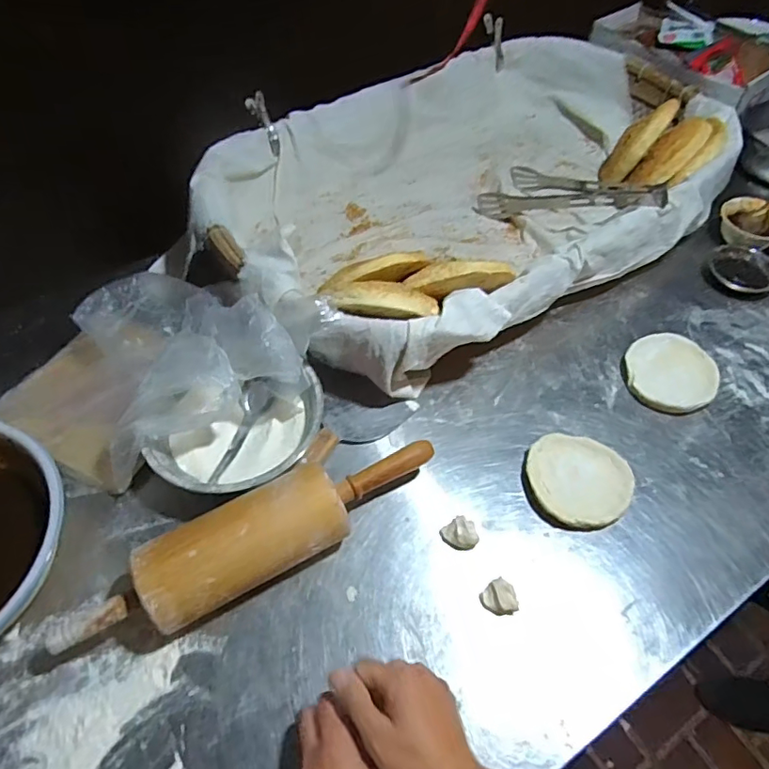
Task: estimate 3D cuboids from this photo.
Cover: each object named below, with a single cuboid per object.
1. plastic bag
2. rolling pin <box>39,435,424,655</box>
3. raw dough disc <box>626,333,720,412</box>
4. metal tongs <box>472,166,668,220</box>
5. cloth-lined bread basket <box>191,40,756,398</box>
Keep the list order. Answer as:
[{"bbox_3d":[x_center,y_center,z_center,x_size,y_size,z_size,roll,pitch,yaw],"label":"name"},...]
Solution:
[{"bbox_3d":[-0.216,-0.058,0.628,0.249,0.126,0.249,-22,58,-15],"label":"plastic bag"},{"bbox_3d":[-0.117,0.149,0.523,0.382,0.078,0.077,-25,59,-17],"label":"rolling pin"},{"bbox_3d":[0.353,-0.017,0.676,0.105,0.014,0.108,0,55,-1],"label":"raw dough disc"},{"bbox_3d":[0.279,-0.279,0.814,0.269,0.045,0.111,16,56,40],"label":"metal tongs"},{"bbox_3d":[0.117,-0.288,0.792,0.730,0.141,0.477,-30,61,-20],"label":"cloth-lined bread basket"}]

